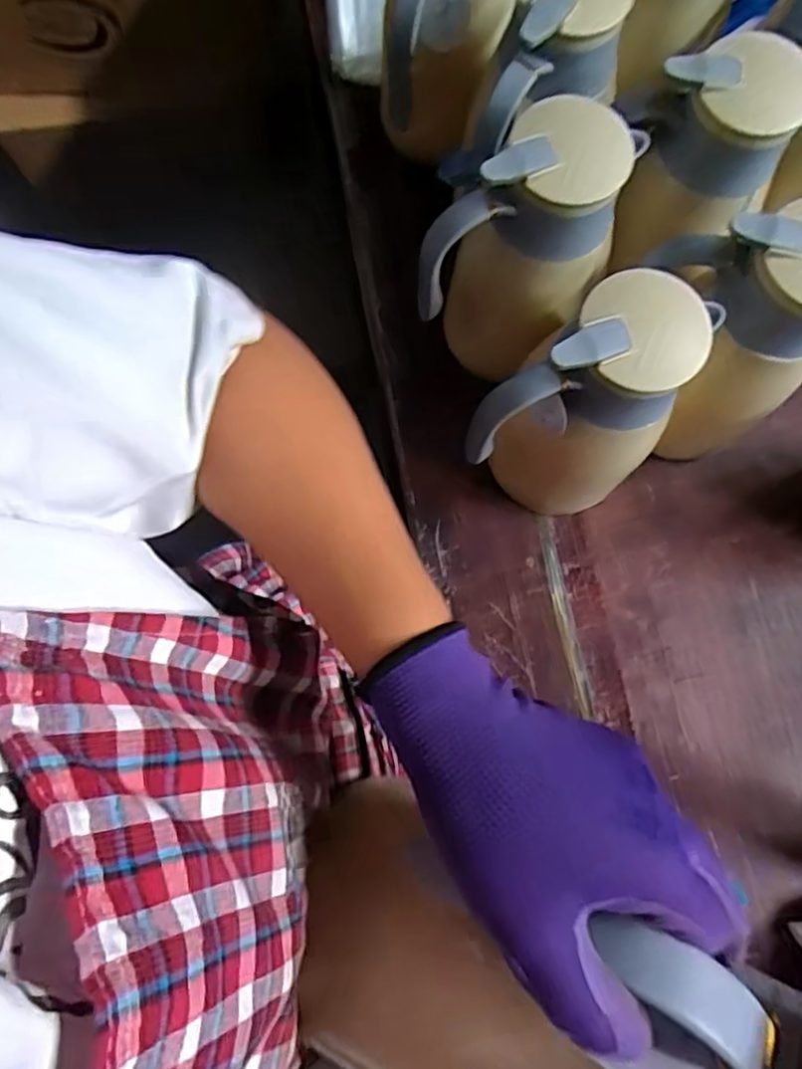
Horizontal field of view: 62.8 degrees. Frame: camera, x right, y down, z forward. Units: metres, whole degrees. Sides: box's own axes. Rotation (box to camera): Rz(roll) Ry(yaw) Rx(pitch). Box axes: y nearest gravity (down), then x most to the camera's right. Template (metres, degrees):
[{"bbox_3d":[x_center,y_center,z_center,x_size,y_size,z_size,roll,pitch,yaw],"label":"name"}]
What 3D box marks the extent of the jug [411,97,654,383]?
[{"bbox_3d":[0.093,-0.215,0.544,0.131,0.209,0.113,-39,82,-8],"label":"jug"}]

